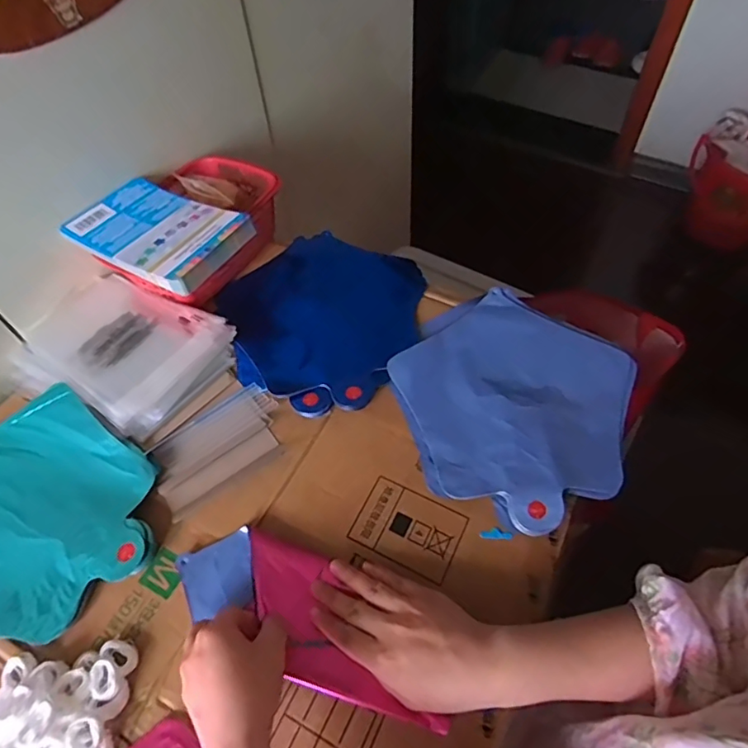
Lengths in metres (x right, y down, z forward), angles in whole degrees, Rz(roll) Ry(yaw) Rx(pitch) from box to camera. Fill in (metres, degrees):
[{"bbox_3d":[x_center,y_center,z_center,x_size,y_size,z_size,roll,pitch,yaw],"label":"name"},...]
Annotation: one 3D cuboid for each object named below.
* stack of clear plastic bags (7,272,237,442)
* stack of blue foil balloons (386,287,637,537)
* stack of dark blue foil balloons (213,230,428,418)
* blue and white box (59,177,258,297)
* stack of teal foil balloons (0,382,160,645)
[{"bbox_3d":[-0.276,-0.027,0.575,0.216,0.028,0.156,24,60,18],"label":"stack of clear plastic bags"},{"bbox_3d":[0.135,0.021,0.530,0.224,0.011,0.240,20,59,16],"label":"stack of blue foil balloons"},{"bbox_3d":[-0.063,-0.070,0.611,0.229,0.032,0.235,26,60,19],"label":"stack of dark blue foil balloons"},{"bbox_3d":[-0.234,-0.158,0.568,0.187,0.022,0.122,27,61,20],"label":"blue and white box"},{"bbox_3d":[-0.323,0.127,0.477,0.230,0.019,0.223,-31,59,-18],"label":"stack of teal foil balloons"}]

